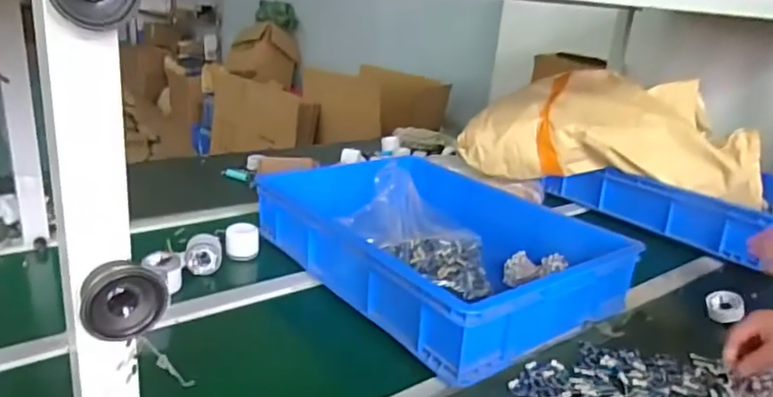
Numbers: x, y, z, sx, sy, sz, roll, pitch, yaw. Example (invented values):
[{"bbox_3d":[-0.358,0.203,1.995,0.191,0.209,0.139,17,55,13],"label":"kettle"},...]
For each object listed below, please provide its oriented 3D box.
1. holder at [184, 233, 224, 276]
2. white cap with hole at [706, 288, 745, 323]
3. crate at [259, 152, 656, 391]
[{"bbox_3d":[-0.318,0.097,0.975,0.061,0.054,0.064,0,21,-14],"label":"holder"},{"bbox_3d":[0.582,0.183,0.961,0.056,0.043,0.055,18,24,30],"label":"white cap with hole"},{"bbox_3d":[0.087,0.074,1.026,0.418,0.167,0.577,-11,26,-37],"label":"crate"}]

